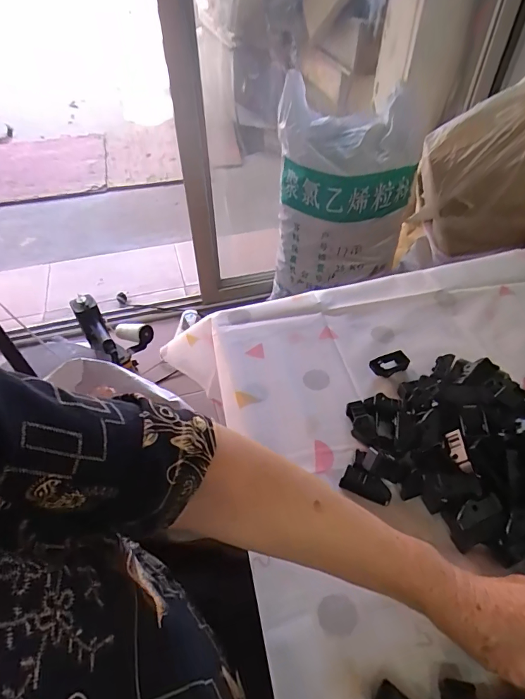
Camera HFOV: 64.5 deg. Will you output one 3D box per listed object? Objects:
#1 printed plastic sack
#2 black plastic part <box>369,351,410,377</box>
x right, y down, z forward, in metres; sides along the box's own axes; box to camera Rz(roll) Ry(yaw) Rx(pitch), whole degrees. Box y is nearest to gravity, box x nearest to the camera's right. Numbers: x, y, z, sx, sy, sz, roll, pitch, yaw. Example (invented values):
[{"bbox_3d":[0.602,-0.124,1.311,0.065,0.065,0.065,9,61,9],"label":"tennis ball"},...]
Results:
[{"bbox_3d":[0.203,-0.376,1.120,0.336,0.485,0.191,-4,48,-1],"label":"printed plastic sack"},{"bbox_3d":[0.160,0.019,0.525,0.050,0.016,0.024,-17,49,-12],"label":"black plastic part"}]

